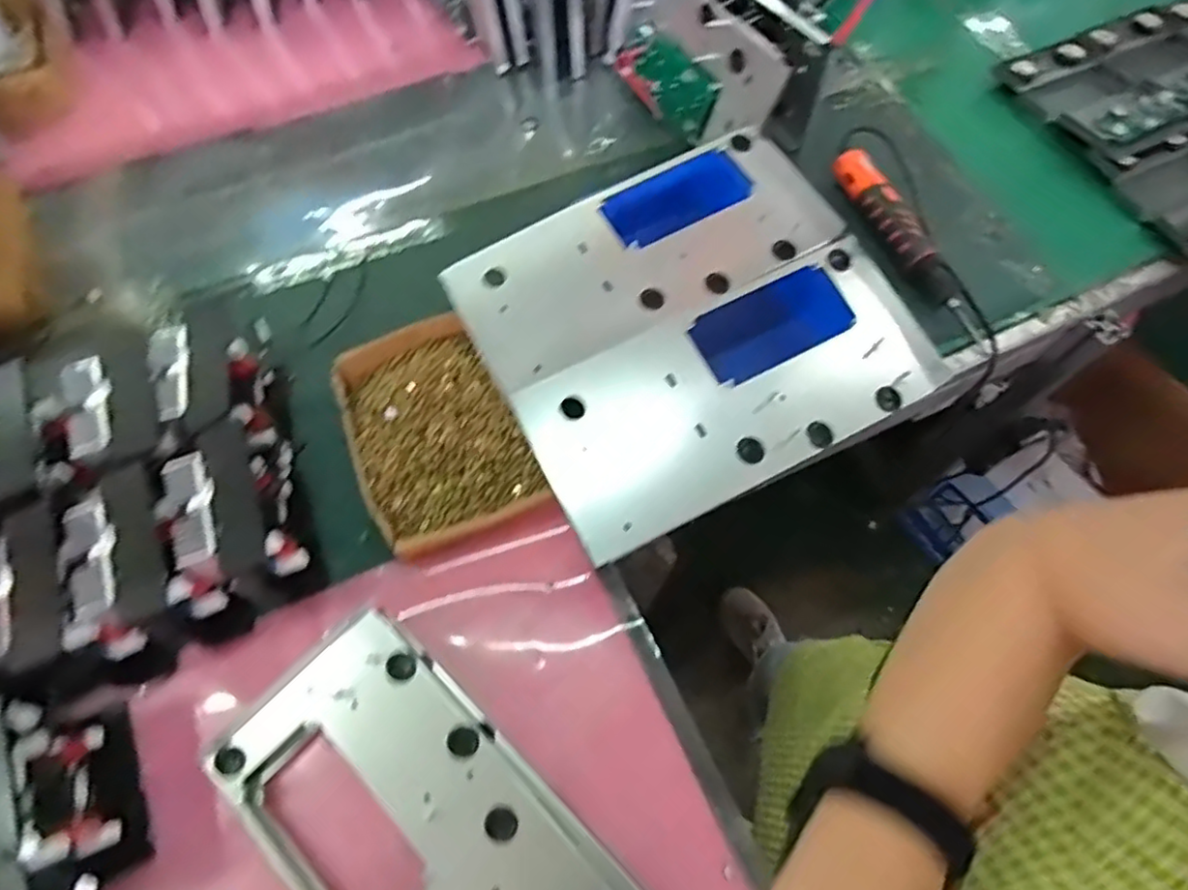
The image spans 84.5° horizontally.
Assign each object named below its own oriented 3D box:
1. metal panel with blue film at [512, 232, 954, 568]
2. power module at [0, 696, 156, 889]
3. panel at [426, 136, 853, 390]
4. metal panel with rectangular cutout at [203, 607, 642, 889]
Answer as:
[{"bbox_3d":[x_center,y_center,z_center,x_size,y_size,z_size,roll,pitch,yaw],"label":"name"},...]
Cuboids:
[{"bbox_3d":[0.130,-0.053,0.618,0.378,0.032,0.178,-25,68,-11],"label":"metal panel with blue film"},{"bbox_3d":[-0.421,0.276,0.497,0.090,0.133,0.142,-20,67,-9],"label":"power module"},{"bbox_3d":[0.043,-0.200,0.676,0.372,0.025,0.179,-28,68,-7],"label":"panel"},{"bbox_3d":[-0.124,0.322,0.511,0.192,0.040,0.374,-42,72,-17],"label":"metal panel with rectangular cutout"}]

